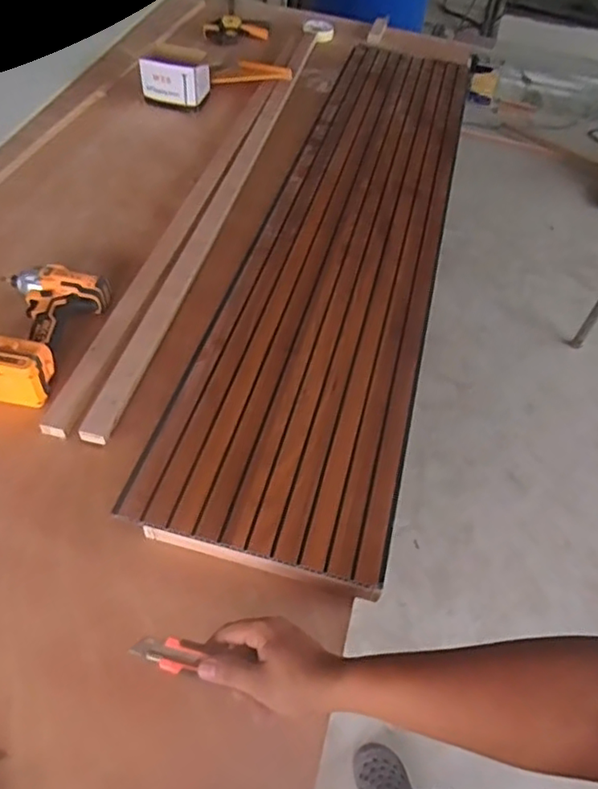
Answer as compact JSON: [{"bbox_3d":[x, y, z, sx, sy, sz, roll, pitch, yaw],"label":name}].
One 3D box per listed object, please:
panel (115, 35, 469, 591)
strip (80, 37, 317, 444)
[{"bbox_3d":[0.106,-0.329,1.066,0.318,0.026,1.382,14,51,6],"label":"panel"},{"bbox_3d":[-0.125,-0.432,1.149,0.049,0.018,1.307,12,50,4],"label":"strip"}]

